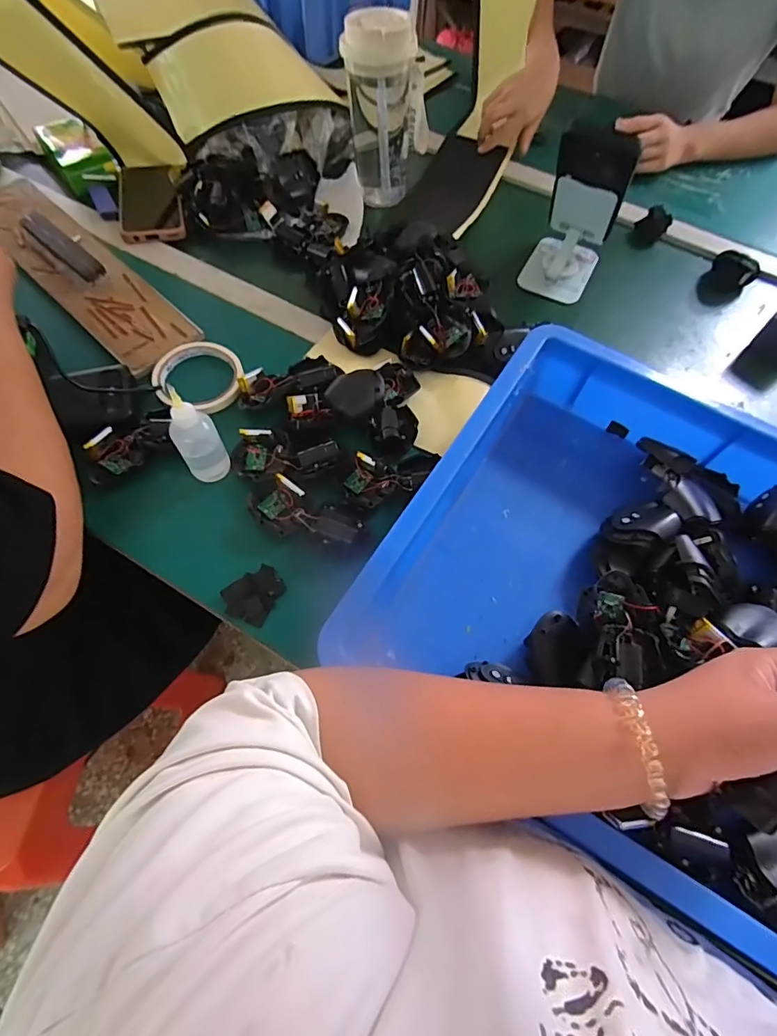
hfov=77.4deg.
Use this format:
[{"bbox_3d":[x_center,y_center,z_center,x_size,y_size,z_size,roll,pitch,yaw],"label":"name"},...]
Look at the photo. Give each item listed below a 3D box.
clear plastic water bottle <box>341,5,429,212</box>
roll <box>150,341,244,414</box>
[{"bbox_3d":[-0.004,-0.523,0.625,0.107,0.175,0.101,6,63,0],"label":"clear plastic water bottle"},{"bbox_3d":[-0.200,-0.154,0.508,0.111,0.016,0.089,42,68,17],"label":"roll"}]

